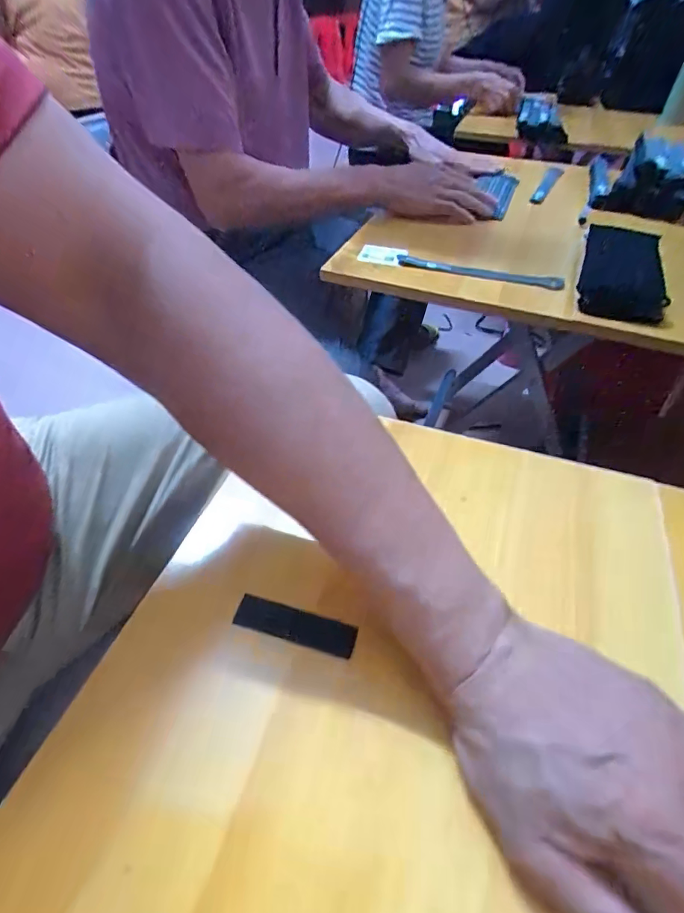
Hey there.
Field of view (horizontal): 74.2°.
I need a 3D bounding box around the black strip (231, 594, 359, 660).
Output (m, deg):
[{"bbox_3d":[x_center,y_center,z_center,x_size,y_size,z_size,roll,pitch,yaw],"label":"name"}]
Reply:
[{"bbox_3d":[-0.027,0.096,0.259,0.070,0.004,0.019,12,47,11],"label":"black strip"}]

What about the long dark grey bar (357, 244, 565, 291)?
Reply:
[{"bbox_3d":[0.146,-0.242,0.578,0.257,0.012,0.035,18,48,16],"label":"long dark grey bar"}]

